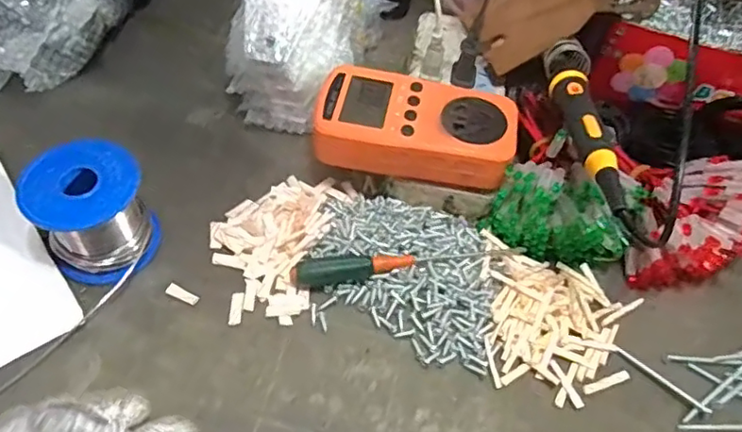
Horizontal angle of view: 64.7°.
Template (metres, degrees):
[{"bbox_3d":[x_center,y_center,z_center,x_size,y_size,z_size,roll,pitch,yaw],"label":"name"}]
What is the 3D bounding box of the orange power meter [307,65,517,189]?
[{"bbox_3d":[0.028,-0.058,0.384,0.124,0.034,0.061,10,55,1],"label":"orange power meter"}]

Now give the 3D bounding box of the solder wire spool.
[{"bbox_3d":[-0.165,-0.002,0.350,0.061,0.061,0.060,2,55,-4],"label":"solder wire spool"}]

